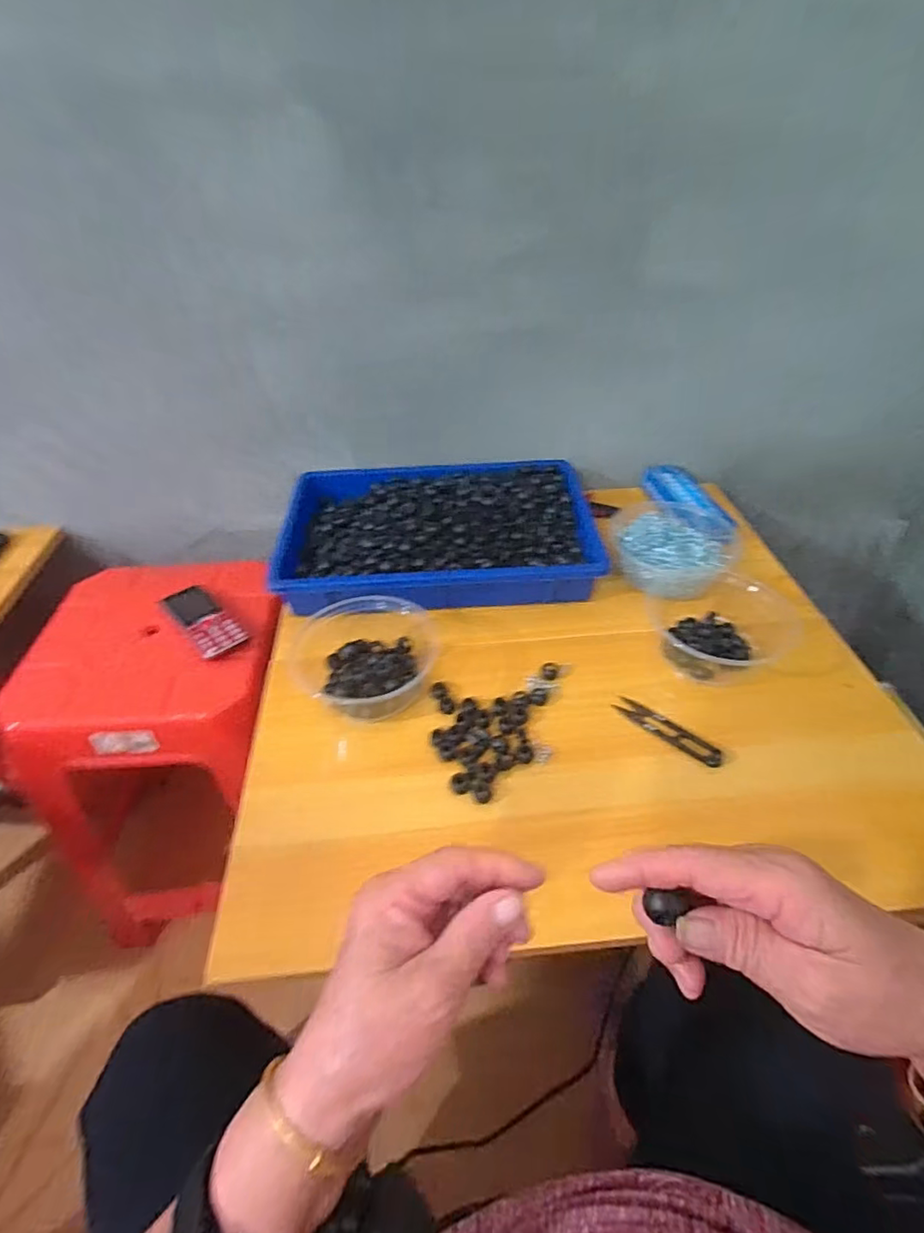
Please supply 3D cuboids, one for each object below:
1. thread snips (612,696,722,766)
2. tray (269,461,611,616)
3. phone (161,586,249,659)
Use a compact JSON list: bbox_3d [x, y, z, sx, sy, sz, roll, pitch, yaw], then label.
[{"bbox_3d":[0.185,0.102,0.521,0.099,0.006,0.023,33,52,31],"label":"thread snips"},{"bbox_3d":[-0.031,-0.107,0.707,0.365,0.053,0.258,-4,43,-3],"label":"tray"},{"bbox_3d":[-0.308,0.002,0.682,0.049,0.017,0.135,-33,51,-30],"label":"phone"}]

